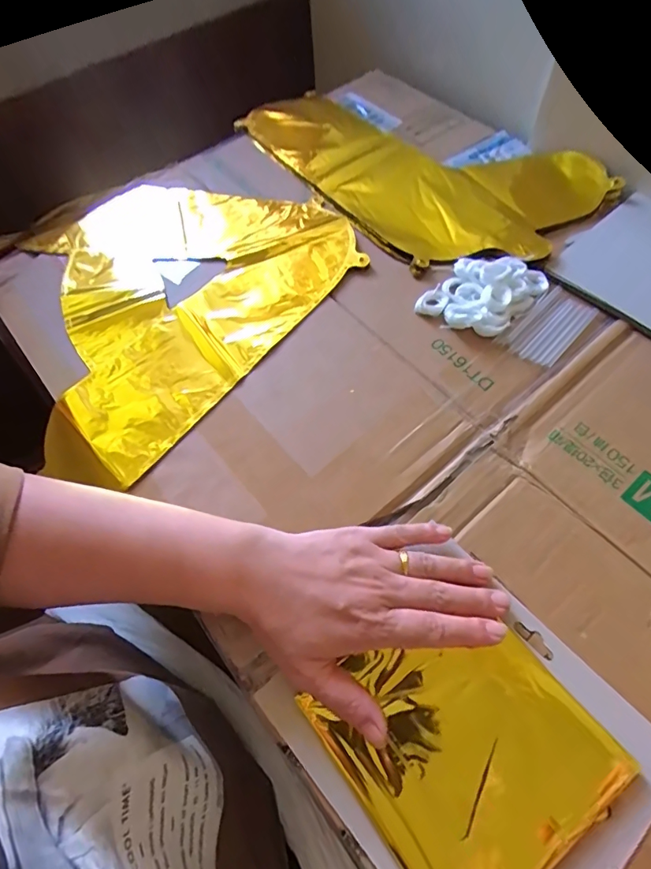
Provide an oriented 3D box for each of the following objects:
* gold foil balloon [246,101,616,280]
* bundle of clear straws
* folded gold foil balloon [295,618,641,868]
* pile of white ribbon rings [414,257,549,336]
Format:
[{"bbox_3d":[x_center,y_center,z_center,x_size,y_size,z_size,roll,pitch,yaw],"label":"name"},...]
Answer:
[{"bbox_3d":[0.095,-0.318,0.553,0.252,0.058,0.408,-36,66,-15],"label":"gold foil balloon"},{"bbox_3d":[0.197,-0.095,0.406,0.088,0.006,0.048,-42,68,-18],"label":"bundle of clear straws"},{"bbox_3d":[0.082,0.180,0.271,0.132,0.008,0.134,-36,65,-13],"label":"folded gold foil balloon"},{"bbox_3d":[0.143,-0.130,0.415,0.103,0.022,0.076,-42,68,-18],"label":"pile of white ribbon rings"}]

